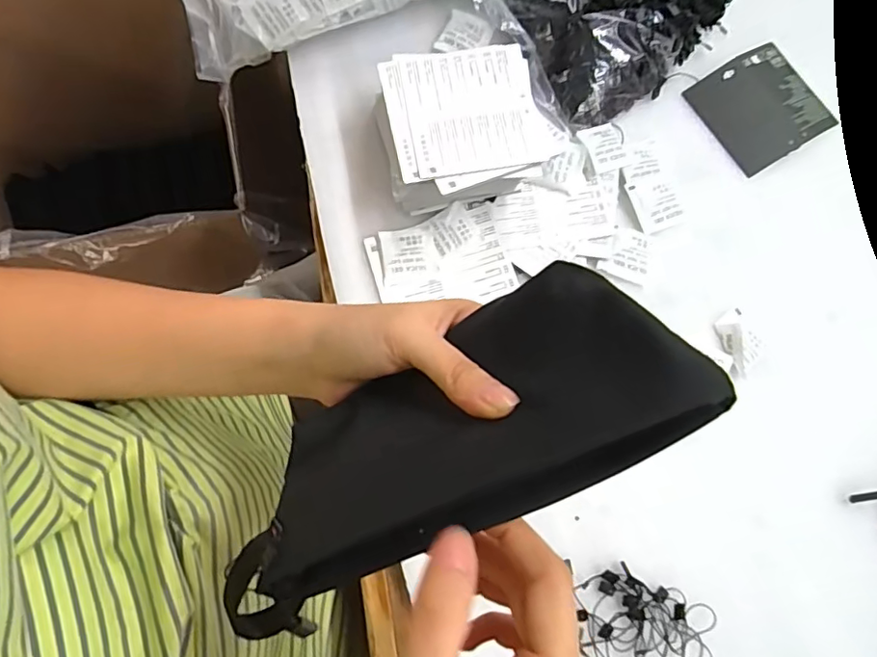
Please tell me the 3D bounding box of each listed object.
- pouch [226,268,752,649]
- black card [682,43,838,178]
[{"bbox_3d":[-0.005,0.046,0.231,0.210,0.019,0.086,-31,52,14],"label":"pouch"},{"bbox_3d":[0.266,-0.182,0.455,0.089,0.007,0.090,-29,78,-8],"label":"black card"}]

